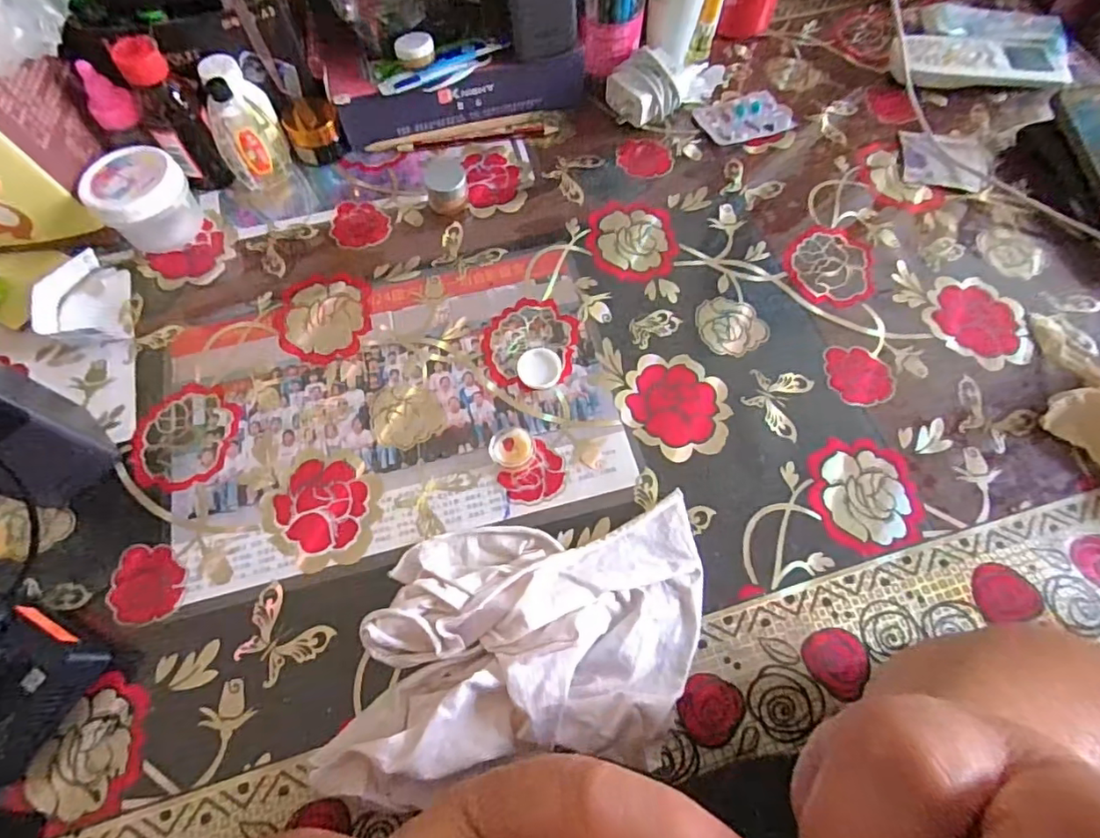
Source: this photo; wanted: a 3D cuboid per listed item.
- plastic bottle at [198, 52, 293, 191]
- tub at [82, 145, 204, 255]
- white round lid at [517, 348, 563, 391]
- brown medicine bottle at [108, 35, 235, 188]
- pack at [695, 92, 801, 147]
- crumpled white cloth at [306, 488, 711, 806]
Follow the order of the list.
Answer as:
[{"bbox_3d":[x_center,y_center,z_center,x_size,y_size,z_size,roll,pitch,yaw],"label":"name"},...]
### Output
[{"bbox_3d":[-0.242,-0.232,0.439,0.046,0.084,0.047,-12,68,-6],"label":"plastic bottle"},{"bbox_3d":[-0.315,-0.169,0.427,0.063,0.055,0.060,0,67,0],"label":"tub"},{"bbox_3d":[-0.008,-0.037,0.401,0.031,0.004,0.032,0,67,0],"label":"white round lid"},{"bbox_3d":[-0.283,-0.225,0.420,0.040,0.107,0.034,-31,71,-13],"label":"brown medicine bottle"},{"bbox_3d":[0.176,-0.272,0.498,0.082,0.004,0.051,-18,68,-8],"label":"pack"},{"bbox_3d":[-0.013,0.124,0.308,0.213,0.044,0.140,-6,67,-3],"label":"crumpled white cloth"}]

